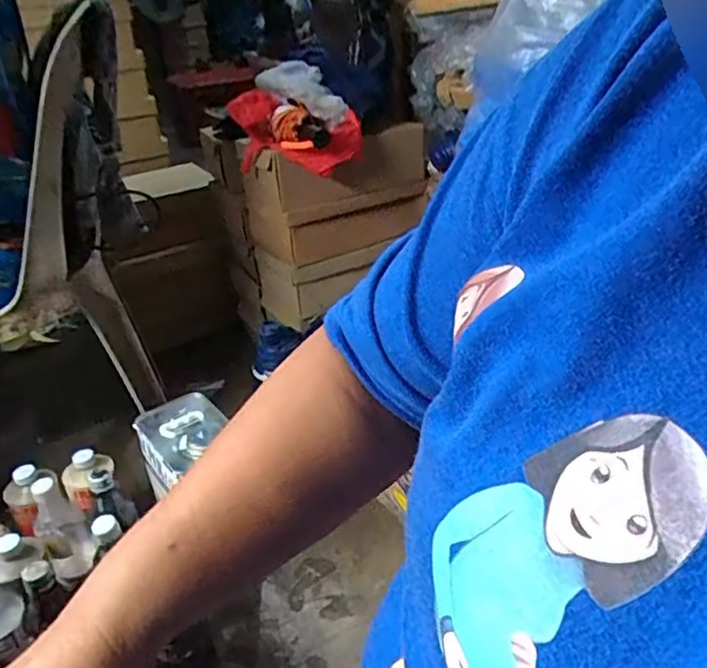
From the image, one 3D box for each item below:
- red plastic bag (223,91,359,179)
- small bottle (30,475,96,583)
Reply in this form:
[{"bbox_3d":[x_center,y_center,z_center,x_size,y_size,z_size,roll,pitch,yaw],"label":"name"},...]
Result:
[{"bbox_3d":[-0.107,-0.341,1.054,0.221,0.115,0.155,5,31,14],"label":"red plastic bag"},{"bbox_3d":[-0.413,0.270,0.870,0.055,0.161,0.060,-19,34,-25],"label":"small bottle"}]

